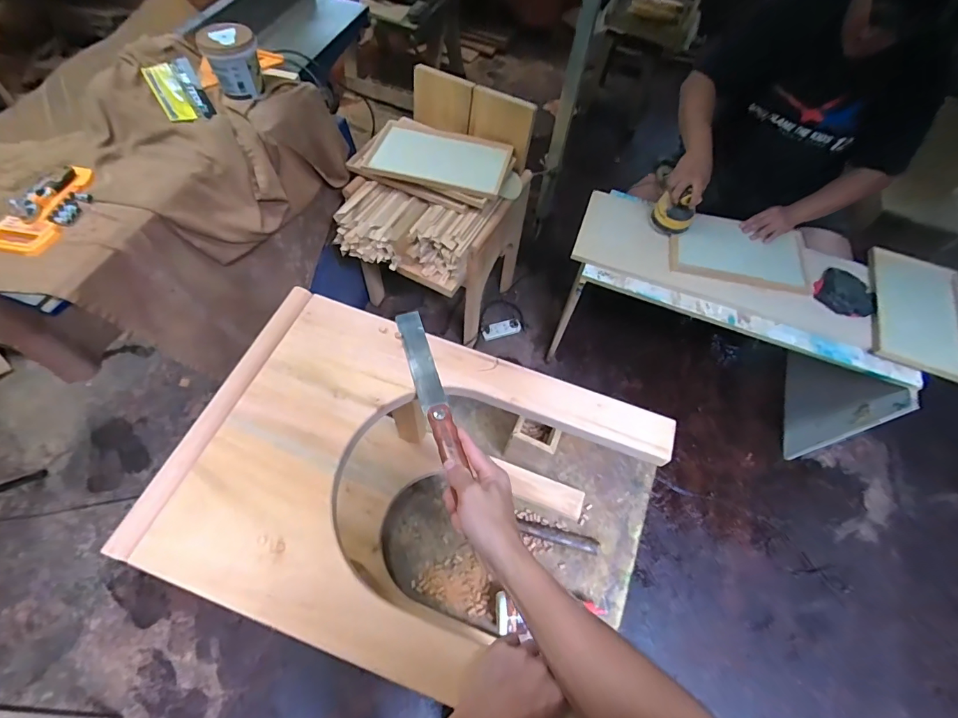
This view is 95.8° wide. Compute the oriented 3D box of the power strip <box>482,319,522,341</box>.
[{"bbox_3d":[0.099,-0.127,1.823,0.167,0.029,0.062,-12,62,-11],"label":"power strip"}]

